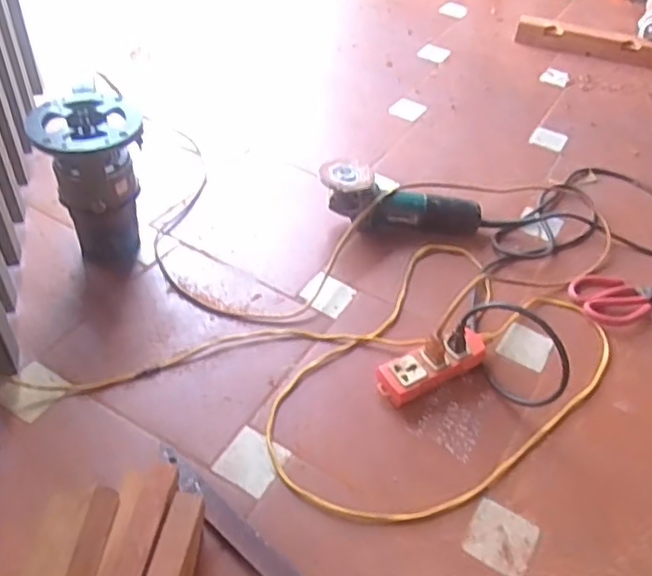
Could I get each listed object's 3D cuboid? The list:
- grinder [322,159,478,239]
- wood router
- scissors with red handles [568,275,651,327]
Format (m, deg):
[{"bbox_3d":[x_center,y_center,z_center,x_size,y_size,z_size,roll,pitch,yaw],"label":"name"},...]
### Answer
[{"bbox_3d":[0.129,-0.135,1.107,0.287,0.107,0.087,10,44,3],"label":"grinder"},{"bbox_3d":[-0.355,-0.156,0.979,0.138,0.238,0.168,-21,52,-24],"label":"wood router"},{"bbox_3d":[0.511,0.006,1.048,0.226,0.016,0.111,-12,47,-20],"label":"scissors with red handles"}]

